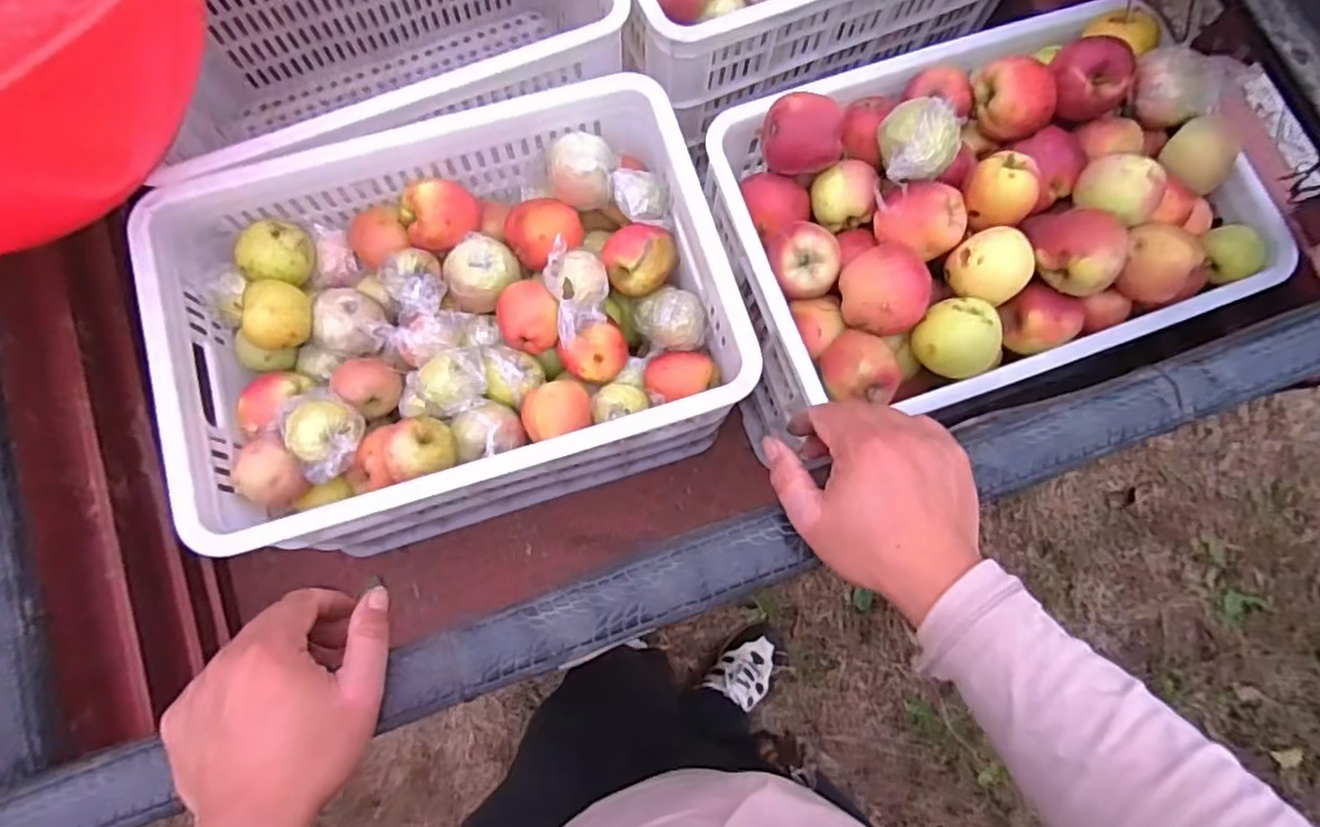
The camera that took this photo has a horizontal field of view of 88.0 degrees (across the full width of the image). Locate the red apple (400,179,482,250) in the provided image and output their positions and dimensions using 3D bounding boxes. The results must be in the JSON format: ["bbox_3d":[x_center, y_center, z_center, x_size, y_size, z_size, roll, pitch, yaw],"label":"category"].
[{"bbox_3d":[-0.232,-0.207,0.712,0.072,0.060,0.062,0,82,2],"label":"red apple"}]

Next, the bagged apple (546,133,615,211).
[{"bbox_3d":[-0.084,-0.260,0.712,0.071,0.057,0.076,0,82,2],"label":"bagged apple"}]

